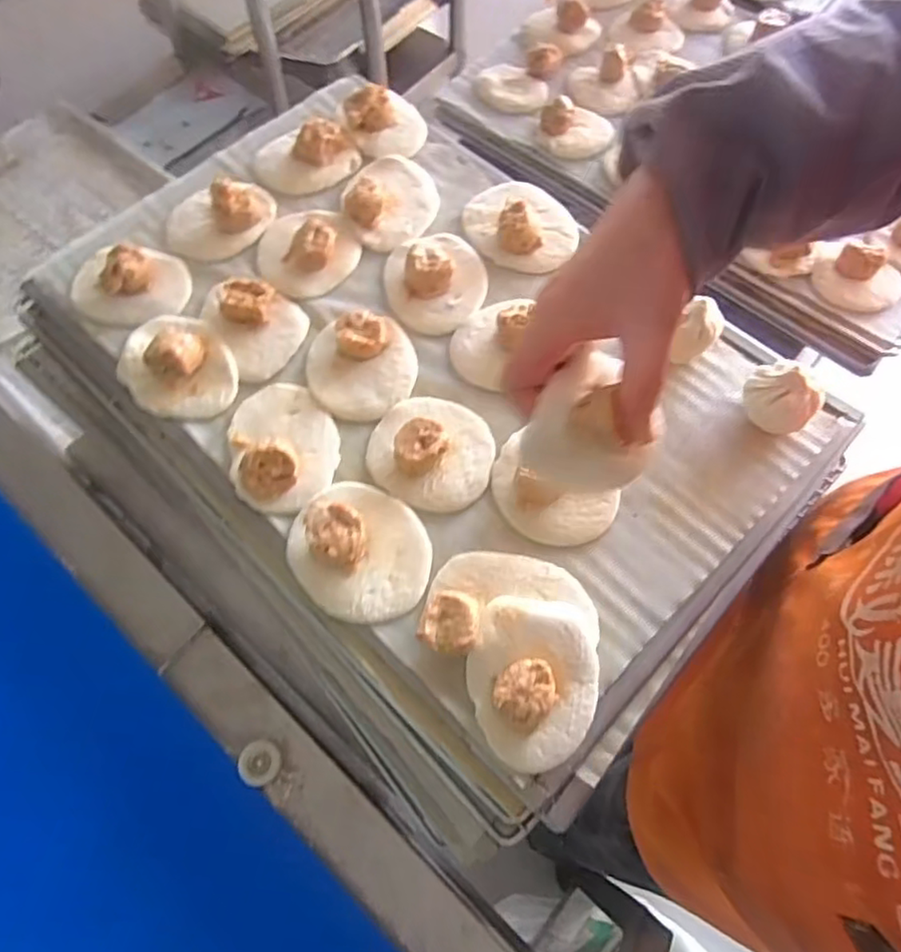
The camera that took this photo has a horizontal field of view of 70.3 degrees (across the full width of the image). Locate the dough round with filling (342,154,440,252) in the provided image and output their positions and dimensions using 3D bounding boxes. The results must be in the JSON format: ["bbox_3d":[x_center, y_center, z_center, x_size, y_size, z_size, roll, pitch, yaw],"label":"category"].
[{"bbox_3d":[-0.056,-0.263,0.589,0.084,0.030,0.103,-9,66,-4],"label":"dough round with filling"}]

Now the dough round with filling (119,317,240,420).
[{"bbox_3d":[-0.221,-0.094,0.508,0.083,0.041,0.108,-34,70,-14],"label":"dough round with filling"}]

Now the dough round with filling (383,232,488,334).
[{"bbox_3d":[-0.013,-0.175,0.550,0.089,0.035,0.103,-3,65,-2],"label":"dough round with filling"}]

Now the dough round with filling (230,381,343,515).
[{"bbox_3d":[-0.128,-0.029,0.480,0.079,0.033,0.106,-9,66,-4],"label":"dough round with filling"}]

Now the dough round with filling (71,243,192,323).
[{"bbox_3d":[-0.276,-0.172,0.545,0.100,0.034,0.080,12,66,5],"label":"dough round with filling"}]

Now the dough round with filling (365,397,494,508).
[{"bbox_3d":[-0.014,-0.024,0.480,0.092,0.034,0.089,0,65,0],"label":"dough round with filling"}]

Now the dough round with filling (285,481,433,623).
[{"bbox_3d":[-0.065,0.048,0.444,0.102,0.034,0.091,35,70,15],"label":"dough round with filling"}]

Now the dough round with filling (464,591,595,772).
[{"bbox_3d":[0.055,0.130,0.410,0.082,0.032,0.101,1,65,0],"label":"dough round with filling"}]

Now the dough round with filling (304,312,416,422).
[{"bbox_3d":[-0.071,-0.091,0.509,0.086,0.033,0.082,-7,66,-3],"label":"dough round with filling"}]

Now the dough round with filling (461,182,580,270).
[{"bbox_3d":[0.064,-0.233,0.573,0.102,0.033,0.094,0,65,0],"label":"dough round with filling"}]

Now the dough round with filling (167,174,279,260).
[{"bbox_3d":[-0.210,-0.242,0.570,0.100,0.042,0.086,-21,67,-10],"label":"dough round with filling"}]

